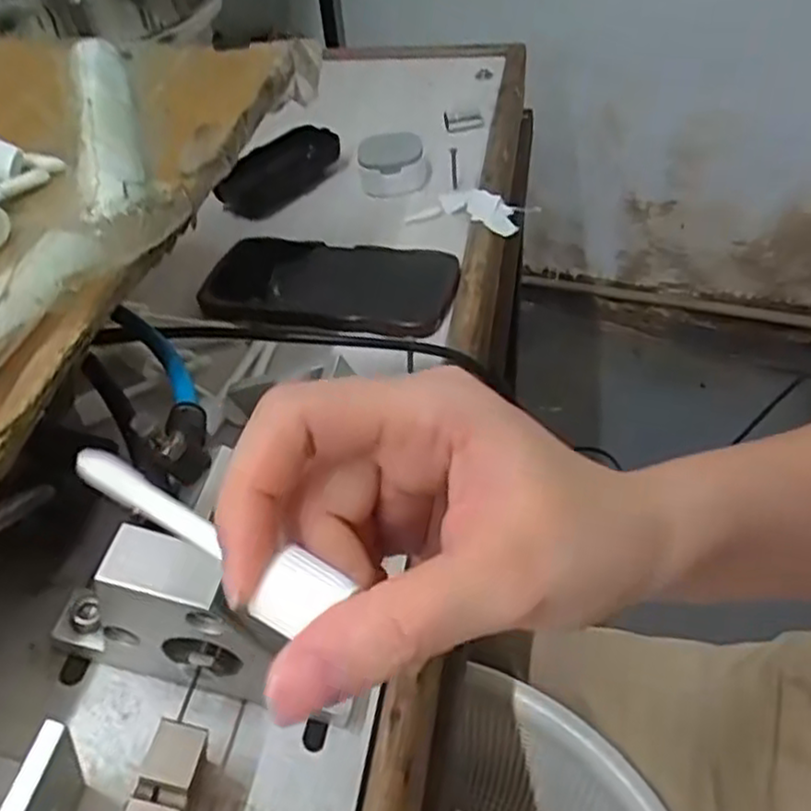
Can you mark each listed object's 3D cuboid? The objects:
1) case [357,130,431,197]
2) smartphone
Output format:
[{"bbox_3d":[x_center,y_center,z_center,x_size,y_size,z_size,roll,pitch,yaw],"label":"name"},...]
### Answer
[{"bbox_3d":[-0.009,-0.191,0.580,0.054,0.042,0.023,-9,45,-3],"label":"case"},{"bbox_3d":[-0.051,-0.085,0.489,0.166,0.010,0.081,7,46,12],"label":"smartphone"}]

